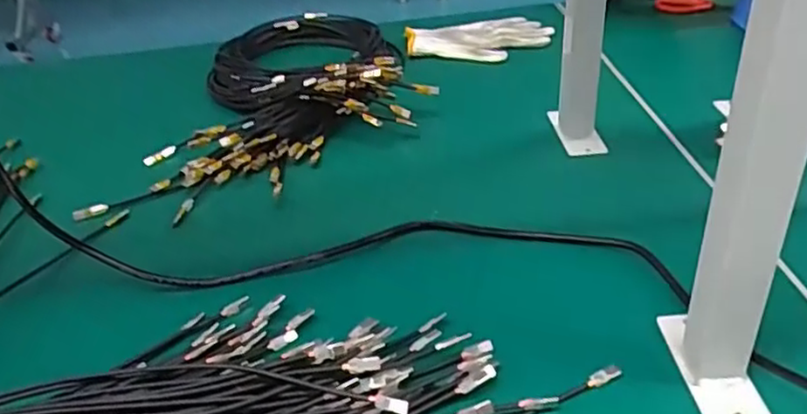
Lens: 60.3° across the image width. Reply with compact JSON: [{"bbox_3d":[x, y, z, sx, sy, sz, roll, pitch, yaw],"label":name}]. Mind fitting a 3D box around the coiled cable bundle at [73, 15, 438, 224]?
[{"bbox_3d":[-0.121,-0.153,0.830,0.309,0.059,0.513,1,35,9],"label":"coiled cable bundle"}]

